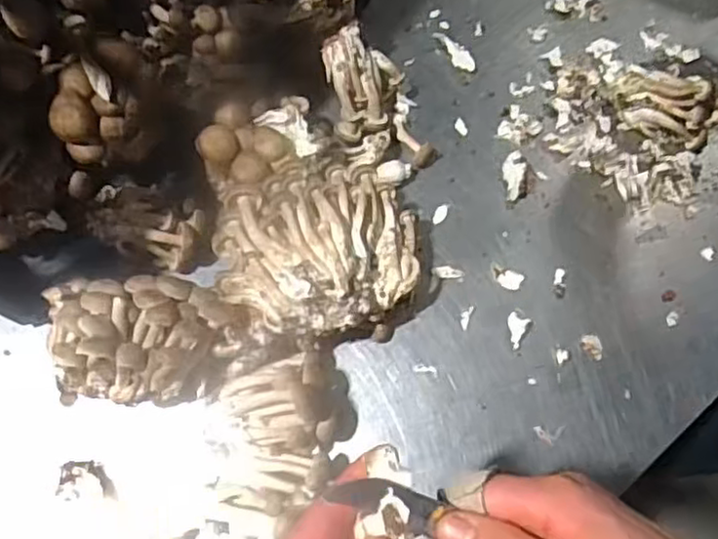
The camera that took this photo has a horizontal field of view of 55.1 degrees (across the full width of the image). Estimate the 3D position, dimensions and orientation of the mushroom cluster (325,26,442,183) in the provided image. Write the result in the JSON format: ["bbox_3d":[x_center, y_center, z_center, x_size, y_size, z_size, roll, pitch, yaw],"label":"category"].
[{"bbox_3d":[0.019,-0.155,0.648,0.084,0.086,0.126,-15,72,-5],"label":"mushroom cluster"}]

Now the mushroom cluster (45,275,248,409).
[{"bbox_3d":[-0.177,0.058,0.553,0.151,0.114,0.103,10,73,1],"label":"mushroom cluster"}]

